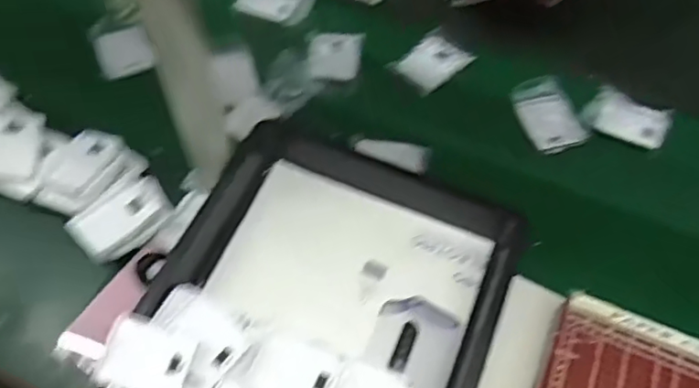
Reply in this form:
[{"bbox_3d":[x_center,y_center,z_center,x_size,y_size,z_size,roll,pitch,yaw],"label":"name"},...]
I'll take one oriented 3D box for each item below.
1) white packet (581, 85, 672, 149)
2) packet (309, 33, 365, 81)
[{"bbox_3d":[0.412,-0.114,0.879,0.120,0.011,0.065,23,89,6],"label":"white packet"},{"bbox_3d":[-0.020,-0.217,0.924,0.080,0.006,0.105,3,59,0],"label":"packet"}]

